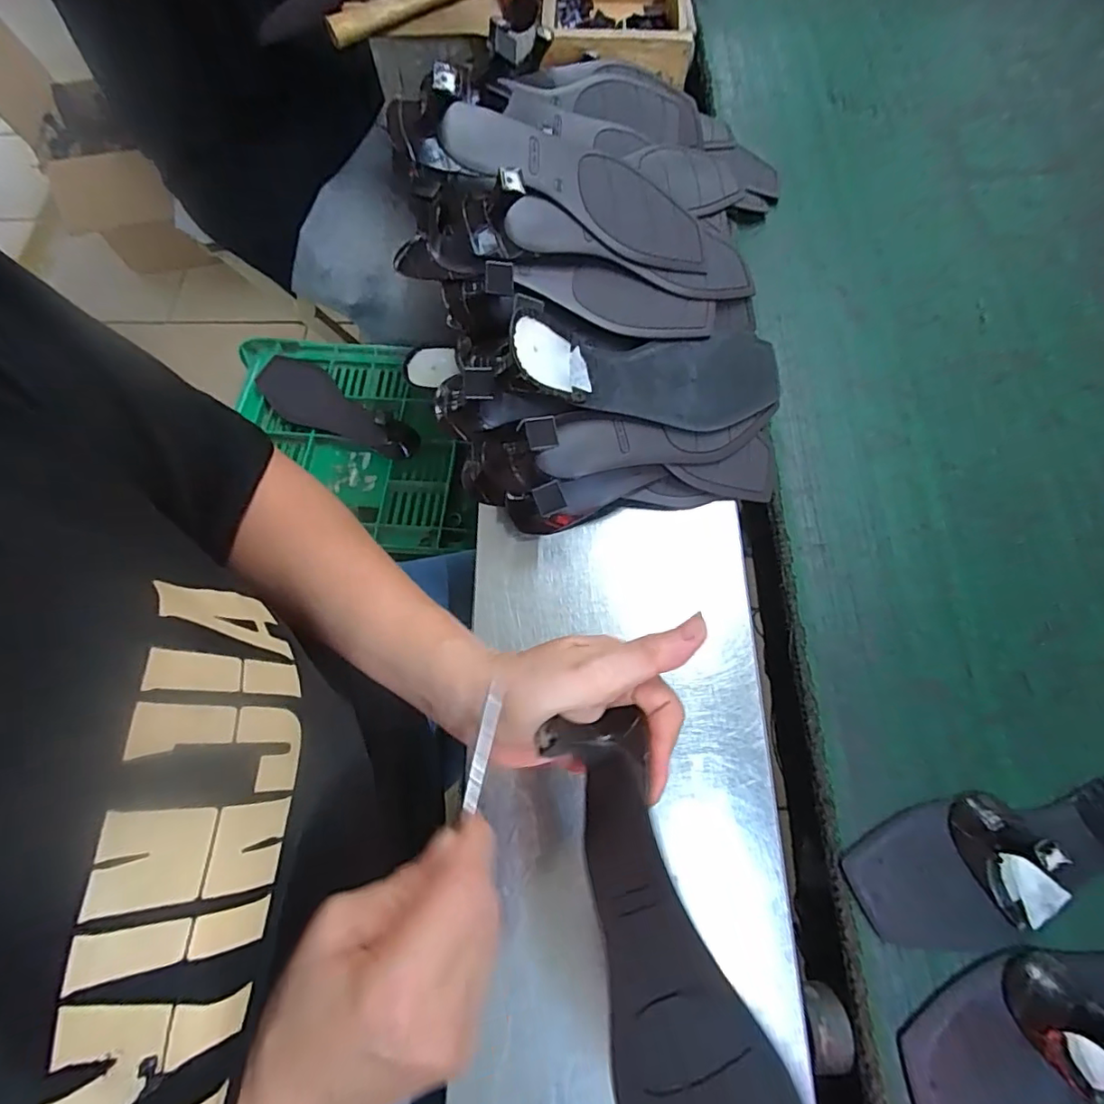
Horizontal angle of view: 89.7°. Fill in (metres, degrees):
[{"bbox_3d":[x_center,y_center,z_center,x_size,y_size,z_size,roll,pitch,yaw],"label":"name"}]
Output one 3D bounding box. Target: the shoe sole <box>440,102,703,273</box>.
[{"bbox_3d":[0.026,-0.265,0.405,0.209,0.025,0.070,13,66,-22],"label":"shoe sole"}]

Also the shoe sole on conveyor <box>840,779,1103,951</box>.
[{"bbox_3d":[0.300,0.181,0.330,0.229,0.041,0.076,-12,68,-4],"label":"shoe sole on conveyor"}]

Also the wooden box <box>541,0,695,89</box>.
[{"bbox_3d":[0.067,-0.565,0.589,0.156,0.048,0.238,4,68,3],"label":"wooden box"}]

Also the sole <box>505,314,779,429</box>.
[{"bbox_3d":[0.074,-0.125,0.393,0.232,0.042,0.067,-6,65,-29],"label":"sole"}]

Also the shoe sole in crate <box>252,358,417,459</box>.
[{"bbox_3d":[-0.284,-0.184,0.712,0.249,0.037,0.081,34,72,14],"label":"shoe sole in crate"}]

